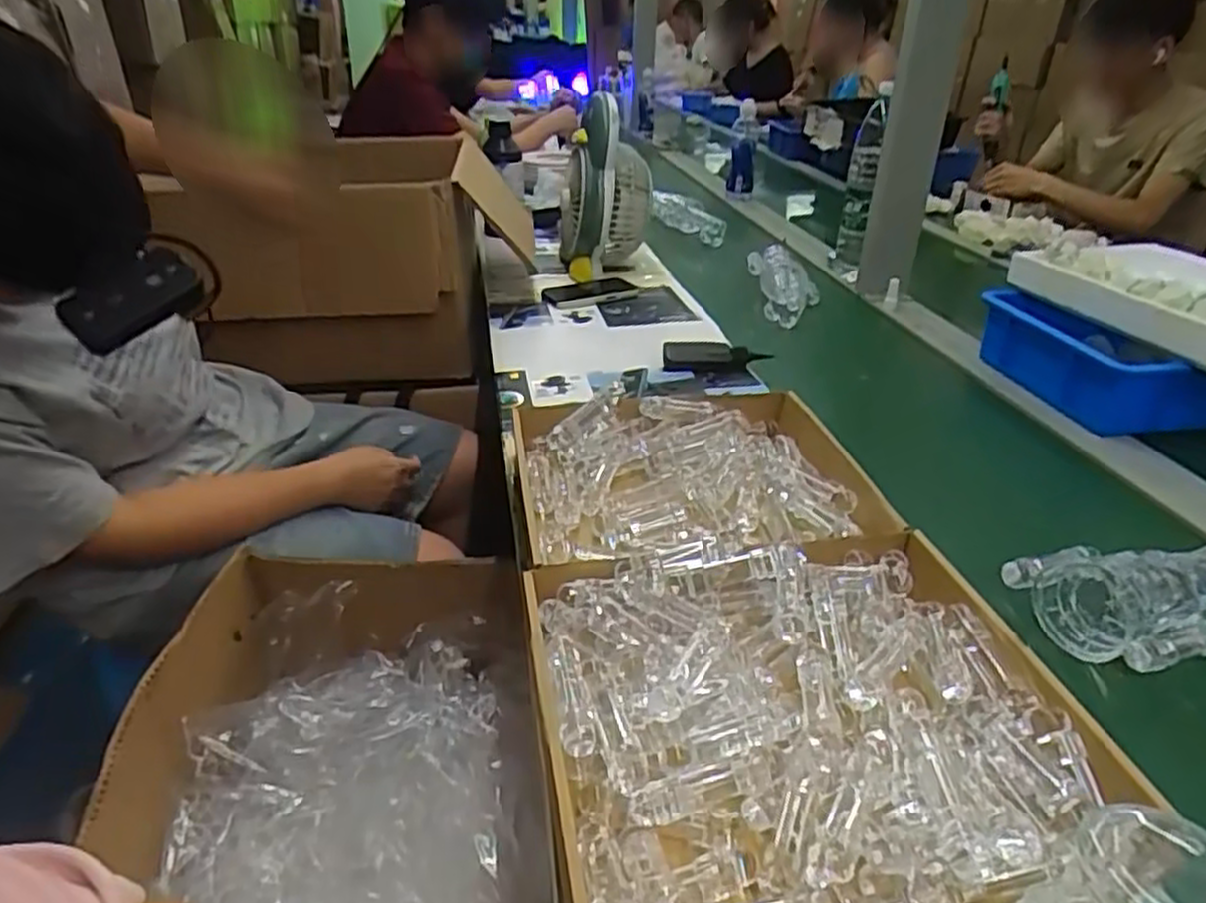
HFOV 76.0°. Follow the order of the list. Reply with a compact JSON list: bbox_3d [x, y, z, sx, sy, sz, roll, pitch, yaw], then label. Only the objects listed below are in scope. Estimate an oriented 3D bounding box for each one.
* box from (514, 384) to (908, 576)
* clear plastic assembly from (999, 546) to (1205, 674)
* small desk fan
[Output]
[{"bbox_3d":[0.085,0.034,0.717,0.324,0.068,0.300,-3,31,-6],"label":"box"},{"bbox_3d":[0.435,0.104,0.604,0.191,0.053,0.133,-9,32,-17],"label":"clear plastic assembly"},{"bbox_3d":[0.001,-0.458,1.359,0.152,0.277,0.241,-1,31,-3],"label":"small desk fan"}]

